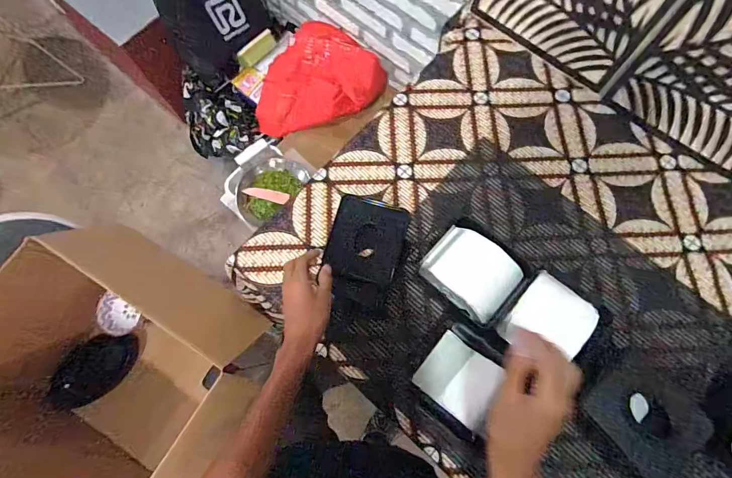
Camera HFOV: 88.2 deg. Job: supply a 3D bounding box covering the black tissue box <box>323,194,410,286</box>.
[{"bbox_3d":[0.001,0.002,0.613,0.117,0.031,0.128,13,72,5],"label":"black tissue box"}]

